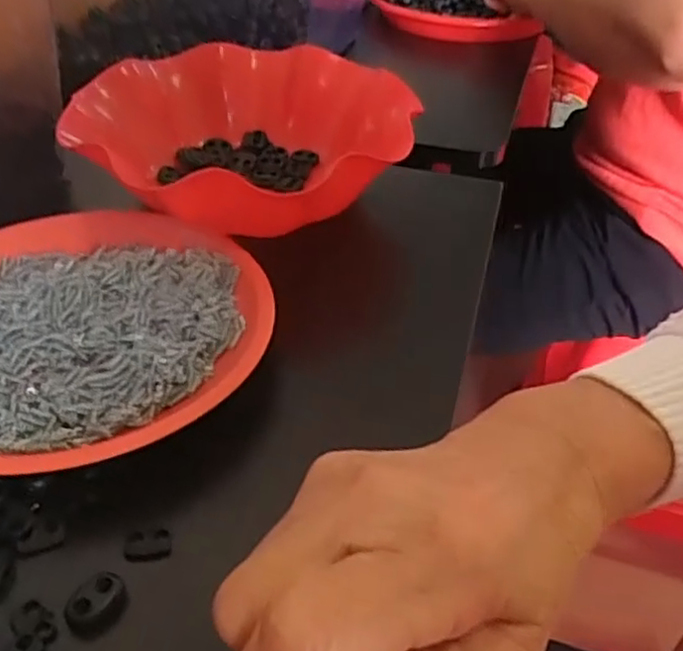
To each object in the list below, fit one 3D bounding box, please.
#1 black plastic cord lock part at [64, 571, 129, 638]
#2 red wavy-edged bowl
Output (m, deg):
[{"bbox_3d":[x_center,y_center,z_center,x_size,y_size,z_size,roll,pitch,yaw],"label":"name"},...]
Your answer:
[{"bbox_3d":[-0.088,0.100,0.247,0.014,0.011,0.021,22,42,23],"label":"black plastic cord lock part"},{"bbox_3d":[-0.068,-0.128,0.467,0.218,0.064,0.212,2,38,-1],"label":"red wavy-edged bowl"}]

